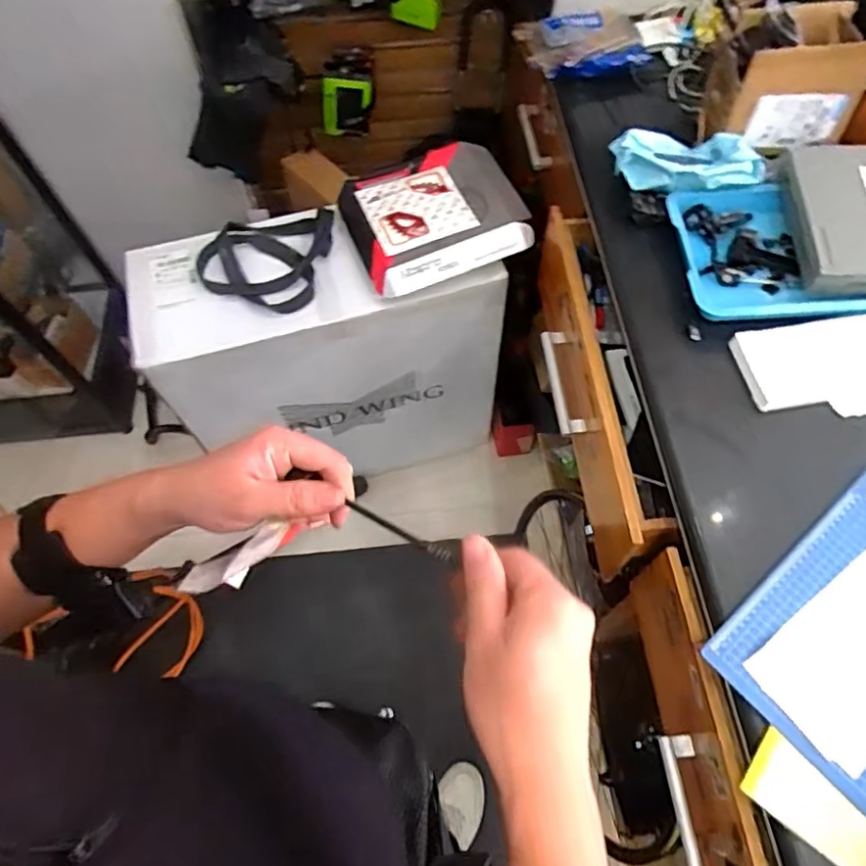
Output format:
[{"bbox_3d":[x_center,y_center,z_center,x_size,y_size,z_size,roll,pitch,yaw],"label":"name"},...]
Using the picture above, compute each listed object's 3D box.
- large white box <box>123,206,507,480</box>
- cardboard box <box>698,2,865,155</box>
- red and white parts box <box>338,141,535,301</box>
[{"bbox_3d":[-0.207,-0.156,1.384,0.670,0.668,0.253,-11,63,-5],"label":"large white box"},{"bbox_3d":[0.523,-0.521,0.896,0.224,0.136,0.154,-7,62,-3],"label":"cardboard box"},{"bbox_3d":[0.003,-0.393,1.103,0.300,0.056,0.271,-19,64,-9],"label":"red and white parts box"}]

